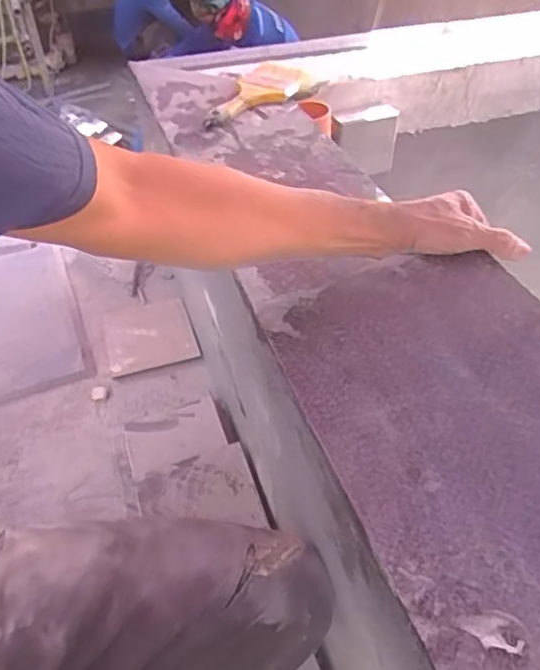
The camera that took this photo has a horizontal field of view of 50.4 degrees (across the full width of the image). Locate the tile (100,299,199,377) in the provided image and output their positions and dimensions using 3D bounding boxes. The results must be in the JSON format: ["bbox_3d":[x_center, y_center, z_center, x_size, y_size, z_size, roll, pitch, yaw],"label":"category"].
[{"bbox_3d":[-0.241,-0.003,1.131,0.165,0.018,0.181,-14,45,-12],"label":"tile"}]

